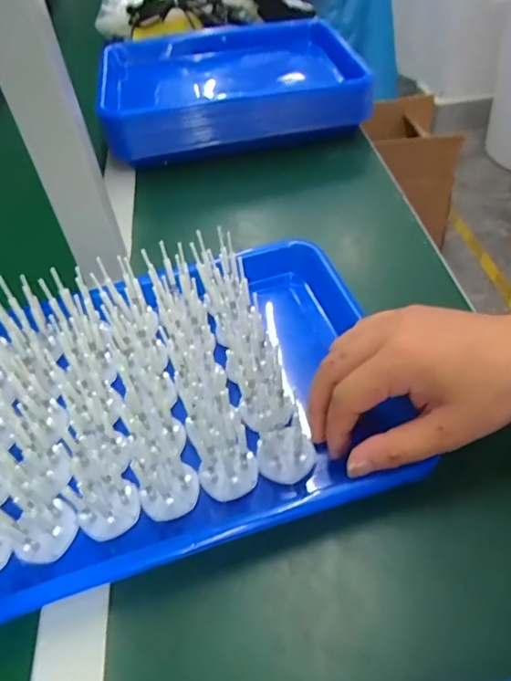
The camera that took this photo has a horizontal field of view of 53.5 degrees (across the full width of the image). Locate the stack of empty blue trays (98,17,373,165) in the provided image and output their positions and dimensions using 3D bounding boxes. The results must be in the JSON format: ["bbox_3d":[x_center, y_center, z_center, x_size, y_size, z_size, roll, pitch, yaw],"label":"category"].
[{"bbox_3d":[-0.036,-0.347,0.683,0.317,0.063,0.267,-10,48,-3],"label":"stack of empty blue trays"}]

